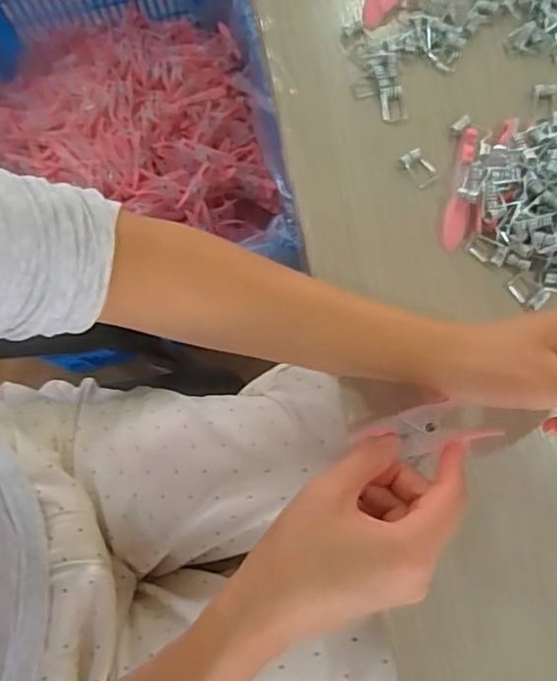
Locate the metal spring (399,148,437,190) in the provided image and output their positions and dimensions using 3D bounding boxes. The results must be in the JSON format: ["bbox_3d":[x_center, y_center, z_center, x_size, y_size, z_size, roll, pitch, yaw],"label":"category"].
[{"bbox_3d":[0.088,-0.109,0.367,0.017,0.004,0.024,-34,80,-5],"label":"metal spring"}]

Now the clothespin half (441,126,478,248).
[{"bbox_3d":[0.113,-0.095,0.360,0.014,0.010,0.079,11,80,3],"label":"clothespin half"}]

